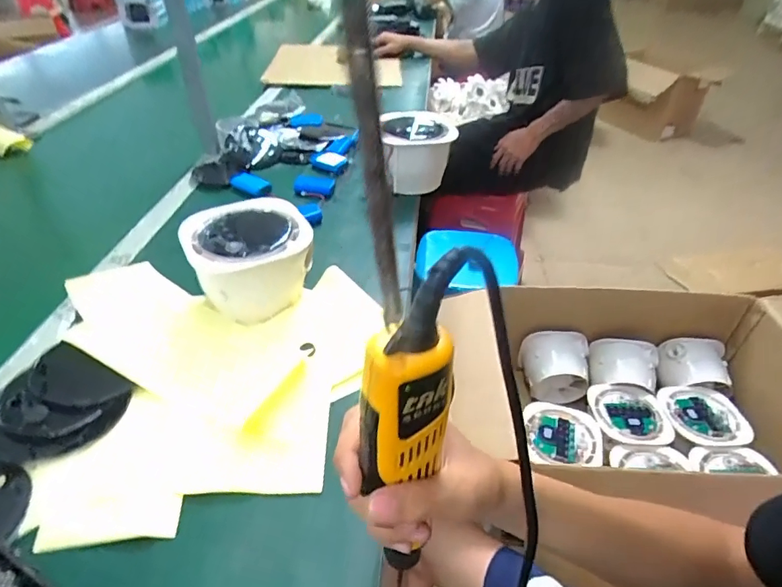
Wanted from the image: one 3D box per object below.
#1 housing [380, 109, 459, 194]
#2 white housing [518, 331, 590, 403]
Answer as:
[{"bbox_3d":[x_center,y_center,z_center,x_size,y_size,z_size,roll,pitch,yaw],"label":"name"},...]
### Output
[{"bbox_3d":[0.040,-0.254,0.835,0.125,0.105,0.156,-3,40,-6],"label":"housing"},{"bbox_3d":[0.348,0.158,1.011,0.139,0.124,0.098,6,40,6],"label":"white housing"}]

